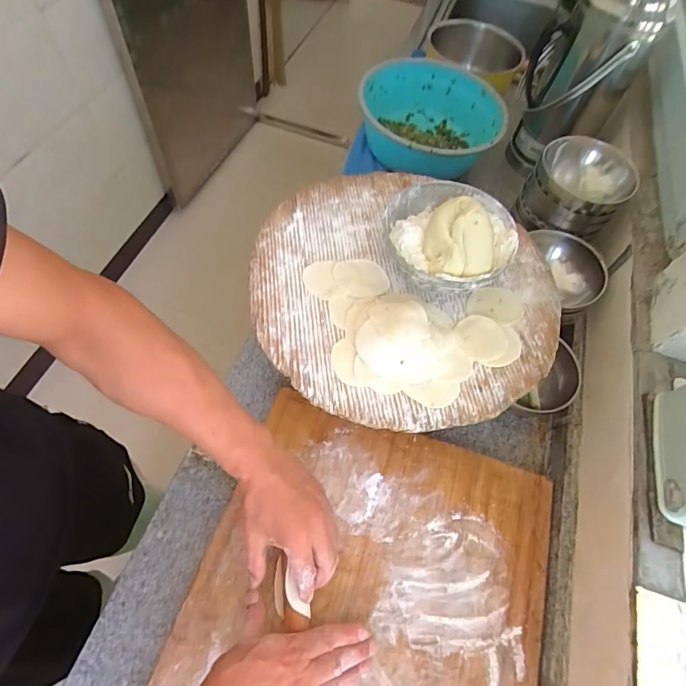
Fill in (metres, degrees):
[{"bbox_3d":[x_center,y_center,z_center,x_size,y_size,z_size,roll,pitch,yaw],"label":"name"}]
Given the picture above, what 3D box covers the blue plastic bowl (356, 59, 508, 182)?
[{"bbox_3d":[0.174,-0.451,0.852,0.273,0.124,0.282,0,61,0],"label":"blue plastic bowl"}]

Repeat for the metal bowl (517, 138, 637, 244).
[{"bbox_3d":[0.369,-0.242,0.666,0.139,0.096,0.134,3,61,-5],"label":"metal bowl"}]

